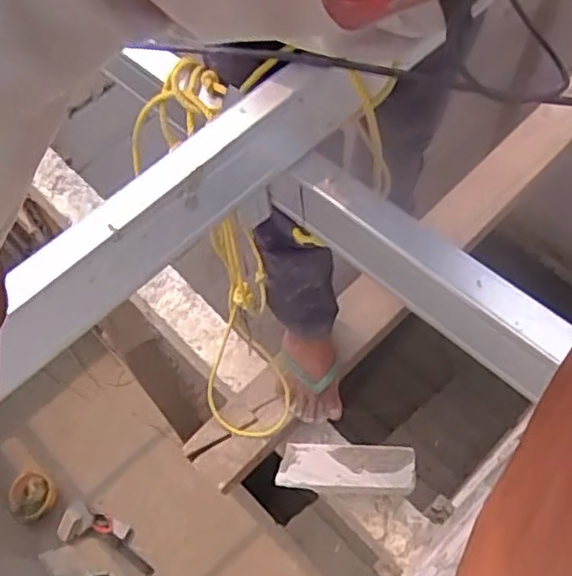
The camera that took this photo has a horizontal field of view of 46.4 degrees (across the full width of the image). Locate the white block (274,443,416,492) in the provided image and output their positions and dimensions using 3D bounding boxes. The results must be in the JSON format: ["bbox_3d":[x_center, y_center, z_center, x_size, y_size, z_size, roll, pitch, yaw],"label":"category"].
[{"bbox_3d":[0.114,0.341,1.260,0.253,0.095,0.085,1,63,4],"label":"white block"}]

